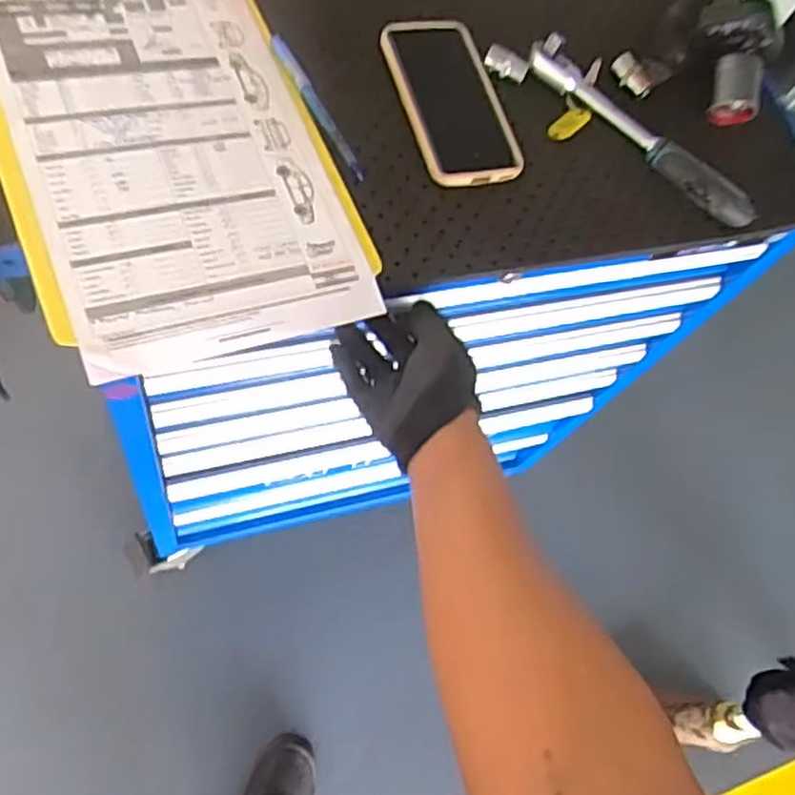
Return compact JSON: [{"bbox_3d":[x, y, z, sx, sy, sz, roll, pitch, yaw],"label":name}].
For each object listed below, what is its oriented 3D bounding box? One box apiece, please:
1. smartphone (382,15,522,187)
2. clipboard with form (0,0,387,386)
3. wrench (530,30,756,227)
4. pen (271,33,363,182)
[{"bbox_3d":[0.046,-0.261,0.643,0.083,0.010,0.180,-14,70,-12],"label":"smartphone"},{"bbox_3d":[-0.175,-0.197,0.552,0.229,0.008,0.363,-17,72,-25],"label":"clipboard with form"},{"bbox_3d":[0.220,-0.242,0.659,0.243,0.032,0.037,39,74,12],"label":"wrench"},{"bbox_3d":[-0.067,-0.242,0.608,0.015,0.008,0.157,-27,73,-11],"label":"pen"}]

